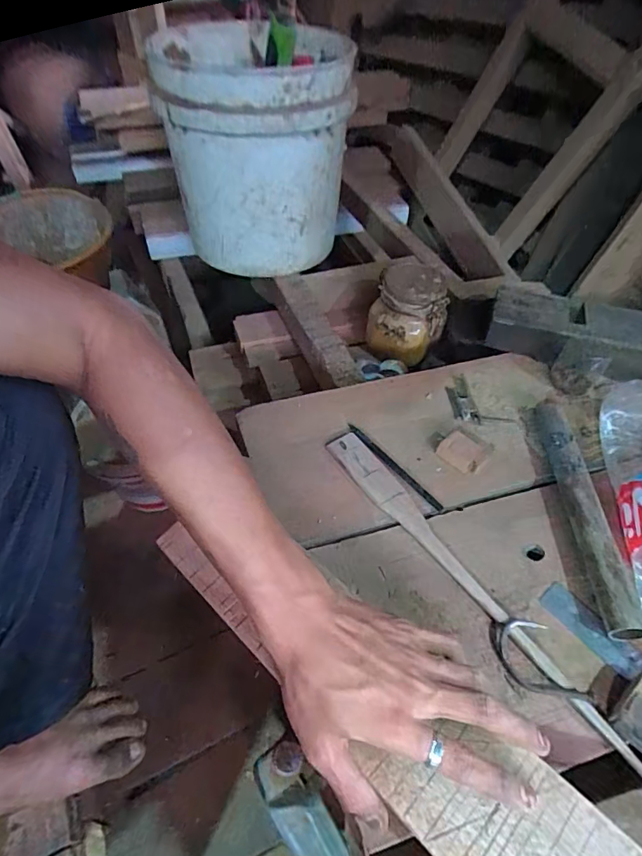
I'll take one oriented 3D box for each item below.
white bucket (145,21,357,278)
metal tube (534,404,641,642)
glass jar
[{"bbox_3d":[-0.111,-0.451,0.766,0.263,0.286,0.259,-9,50,-11],"label":"white bucket"},{"bbox_3d":[0.254,0.072,0.455,0.030,0.036,0.249,2,51,0],"label":"metal tube"},{"bbox_3d":[0.133,-0.179,0.721,0.110,0.124,0.110,1,49,-2],"label":"glass jar"}]

